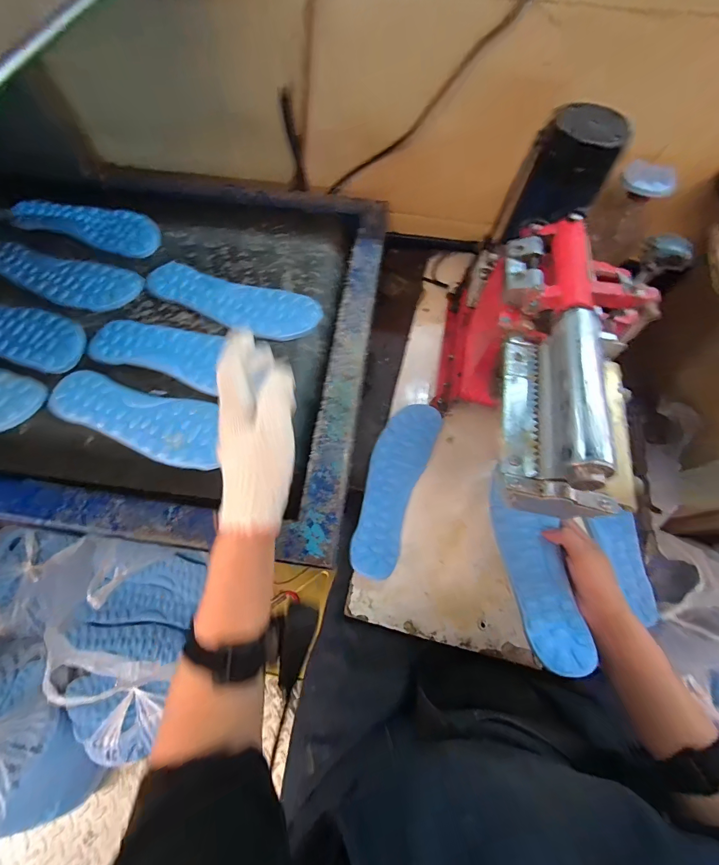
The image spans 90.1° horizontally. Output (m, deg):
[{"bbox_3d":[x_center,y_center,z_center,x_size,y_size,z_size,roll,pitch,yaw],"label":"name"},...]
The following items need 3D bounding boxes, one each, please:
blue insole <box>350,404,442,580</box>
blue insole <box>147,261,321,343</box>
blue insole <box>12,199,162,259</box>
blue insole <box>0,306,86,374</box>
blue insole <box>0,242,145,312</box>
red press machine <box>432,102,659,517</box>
[{"bbox_3d":[0.049,0.074,0.525,0.080,0.020,0.257,19,68,7],"label":"blue insole"},{"bbox_3d":[-0.191,-0.193,0.526,0.262,0.016,0.083,18,68,6],"label":"blue insole"},{"bbox_3d":[-0.445,-0.342,0.586,0.254,0.011,0.086,13,68,5],"label":"blue insole"},{"bbox_3d":[-0.498,-0.148,0.503,0.245,0.018,0.085,16,68,6],"label":"blue insole"},{"bbox_3d":[-0.463,-0.238,0.545,0.266,0.014,0.083,14,68,5],"label":"blue insole"},{"bbox_3d":[0.216,-0.104,0.449,0.159,0.289,0.423,9,67,3],"label":"red press machine"}]

